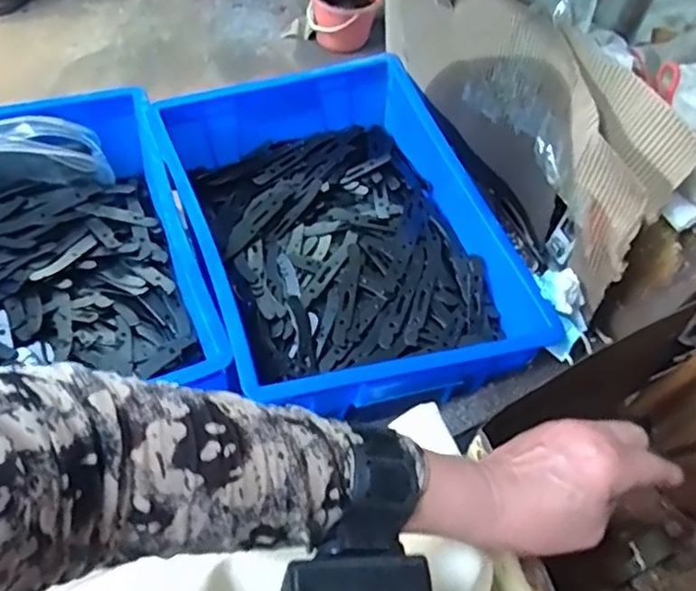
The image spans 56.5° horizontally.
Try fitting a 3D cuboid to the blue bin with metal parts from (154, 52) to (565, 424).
[{"bbox_3d":[-0.009,-0.072,0.704,0.300,0.099,0.414,-15,61,-13],"label":"blue bin with metal parts"}]

